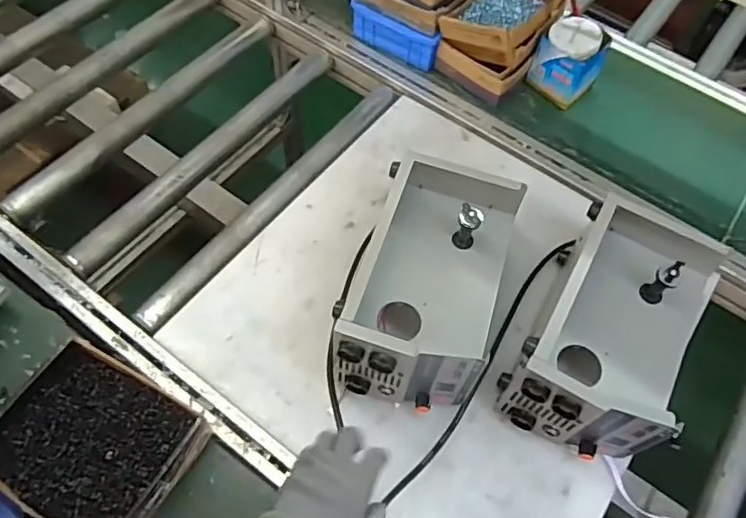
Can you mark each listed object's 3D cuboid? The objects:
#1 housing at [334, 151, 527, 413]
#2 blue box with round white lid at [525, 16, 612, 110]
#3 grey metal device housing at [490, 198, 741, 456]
[{"bbox_3d":[0.078,0.022,0.741,0.166,0.123,0.303,15,60,5],"label":"housing"},{"bbox_3d":[0.339,-0.343,1.009,0.095,0.119,0.099,41,65,18],"label":"blue box with round white lid"},{"bbox_3d":[0.303,0.089,0.722,0.179,0.128,0.292,28,62,12],"label":"grey metal device housing"}]

